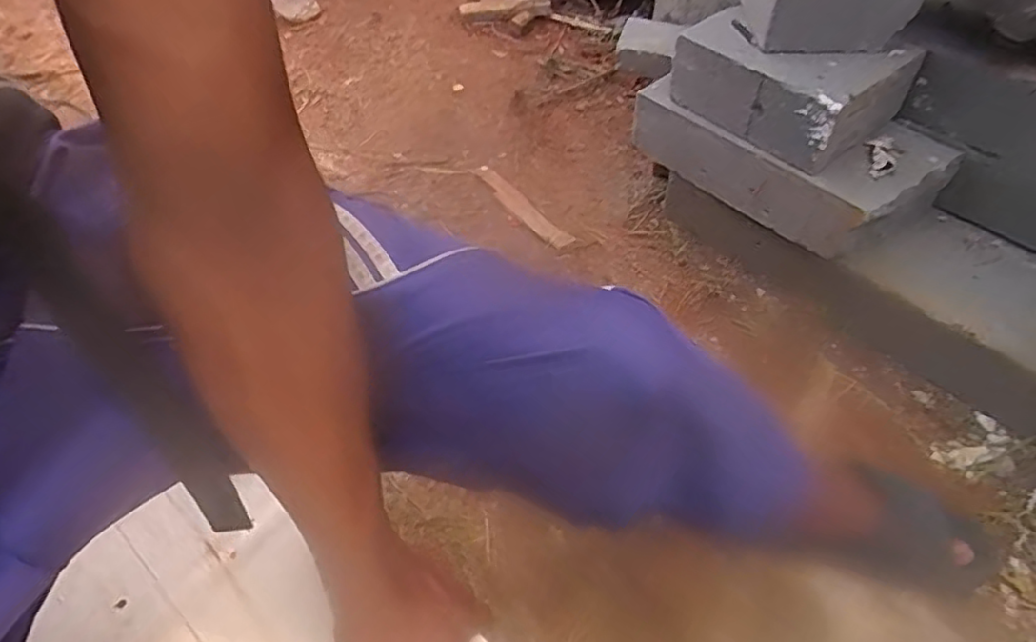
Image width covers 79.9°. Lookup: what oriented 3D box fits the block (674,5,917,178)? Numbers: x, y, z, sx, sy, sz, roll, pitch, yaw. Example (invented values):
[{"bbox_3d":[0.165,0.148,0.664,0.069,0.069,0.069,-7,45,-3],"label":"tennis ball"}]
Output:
[{"bbox_3d":[0.358,-0.336,0.851,0.194,0.104,0.280,-36,56,-23],"label":"block"}]

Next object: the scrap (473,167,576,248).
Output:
[{"bbox_3d":[0.002,-0.207,1.093,0.038,0.014,0.240,-34,56,-21],"label":"scrap"}]

